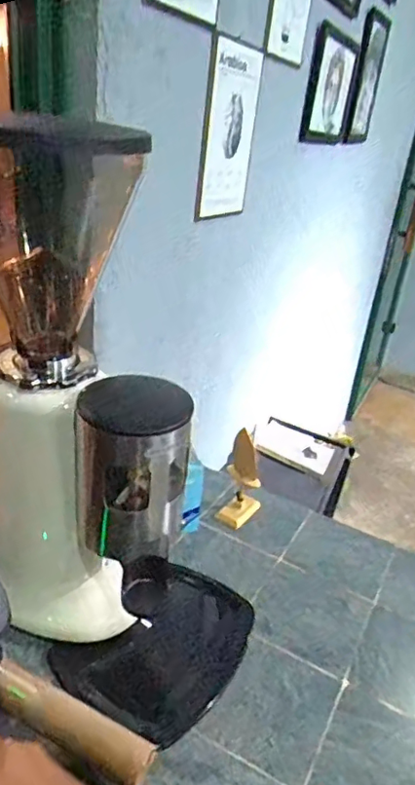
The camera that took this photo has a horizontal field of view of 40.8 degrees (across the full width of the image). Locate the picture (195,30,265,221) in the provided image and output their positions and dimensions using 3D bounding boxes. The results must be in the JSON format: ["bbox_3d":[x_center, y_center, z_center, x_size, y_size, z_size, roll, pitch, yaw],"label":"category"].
[{"bbox_3d":[0.042,-0.477,1.030,0.017,0.291,0.178,21,28,28],"label":"picture"}]

